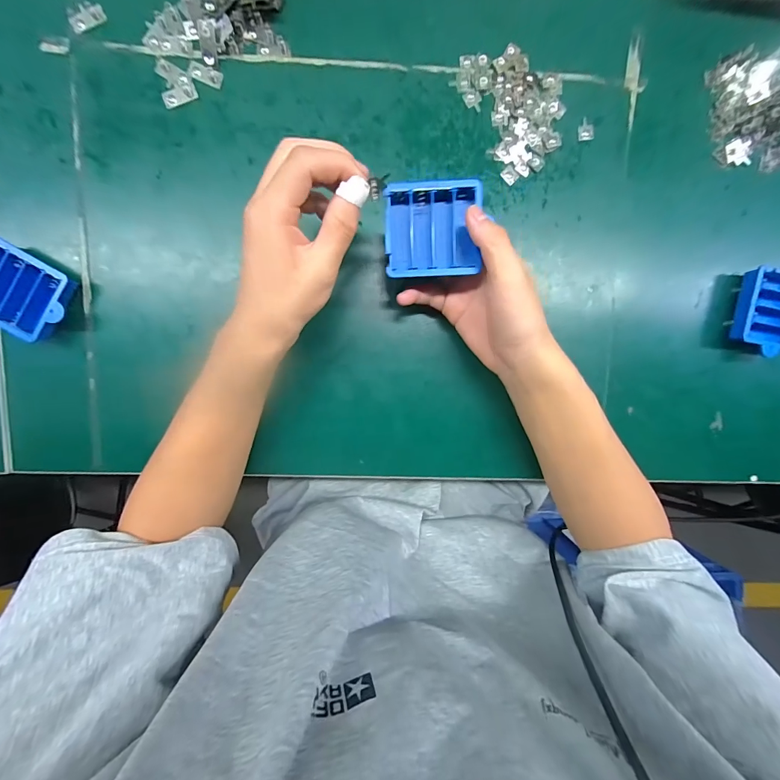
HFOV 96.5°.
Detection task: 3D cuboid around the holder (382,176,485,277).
[{"bbox_3d":[0.031,-0.119,0.258,0.068,0.013,0.065,-2,96,-2],"label":"holder"}]

